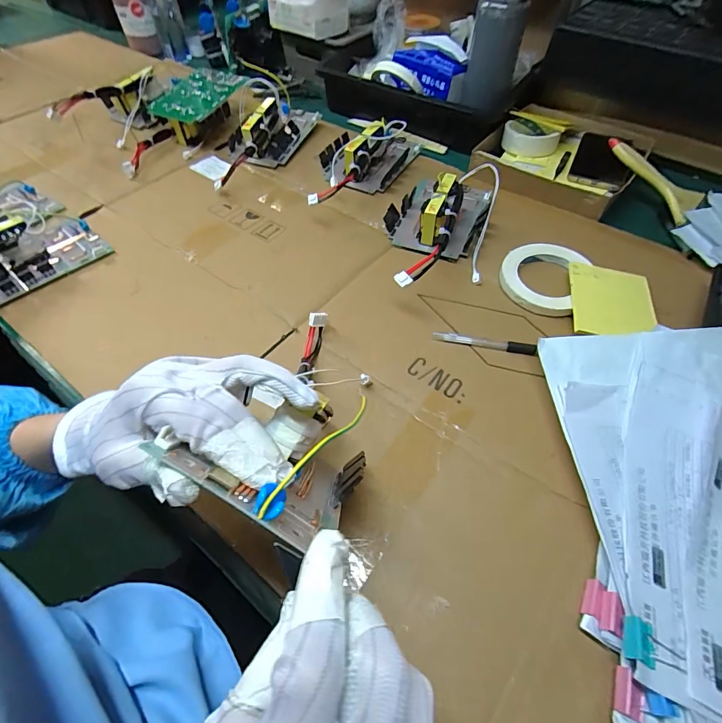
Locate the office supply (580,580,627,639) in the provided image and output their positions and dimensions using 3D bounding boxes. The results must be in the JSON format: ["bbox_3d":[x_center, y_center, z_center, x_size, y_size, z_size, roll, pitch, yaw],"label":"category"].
[{"bbox_3d":[0.173,0.176,0.283,0.026,0.012,0.029,22,57,15],"label":"office supply"}]

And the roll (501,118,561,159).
[{"bbox_3d":[0.277,-0.368,0.648,0.086,0.029,0.082,0,54,0],"label":"roll"}]

